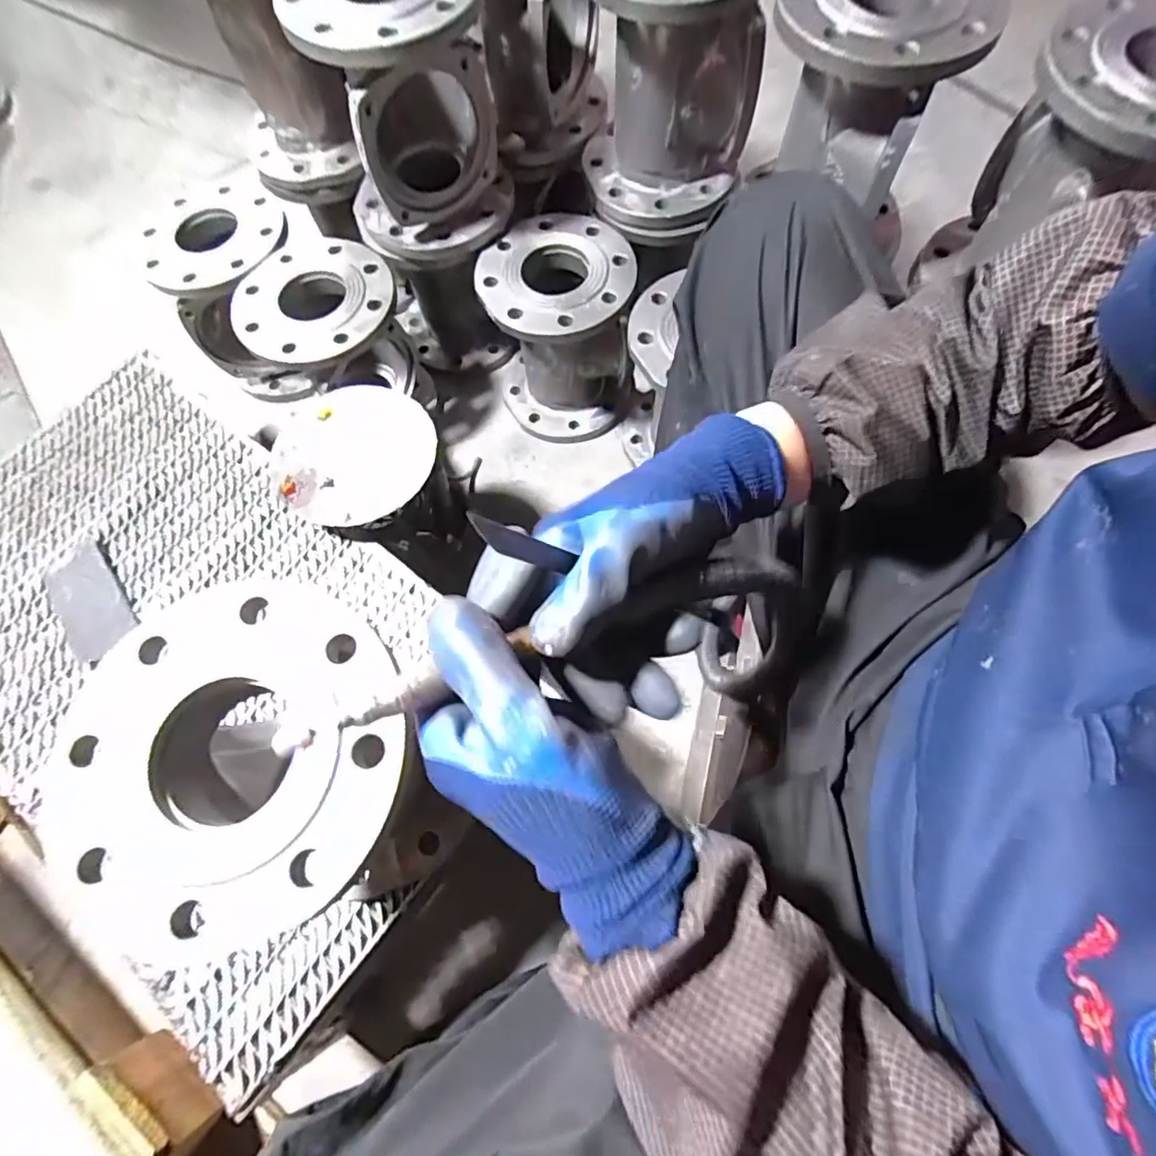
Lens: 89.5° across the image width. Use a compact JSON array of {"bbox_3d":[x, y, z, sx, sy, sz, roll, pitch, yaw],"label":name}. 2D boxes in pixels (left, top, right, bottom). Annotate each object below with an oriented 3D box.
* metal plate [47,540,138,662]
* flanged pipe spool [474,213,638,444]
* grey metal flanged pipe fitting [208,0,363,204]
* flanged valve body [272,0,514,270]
[{"bbox_3d":[-0.498,0.023,0.593,0.062,0.006,0.125,-36,71,-10],"label":"metal plate"},{"bbox_3d":[-0.024,-0.338,0.831,0.192,0.234,0.188,-1,68,2],"label":"flanged pipe spool"},{"bbox_3d":[-0.346,-0.615,0.690,0.182,0.261,0.170,-23,69,-7],"label":"grey metal flanged pipe fitting"},{"bbox_3d":[-0.181,-0.498,0.639,0.191,0.256,0.163,-14,68,-3],"label":"flanged valve body"}]

